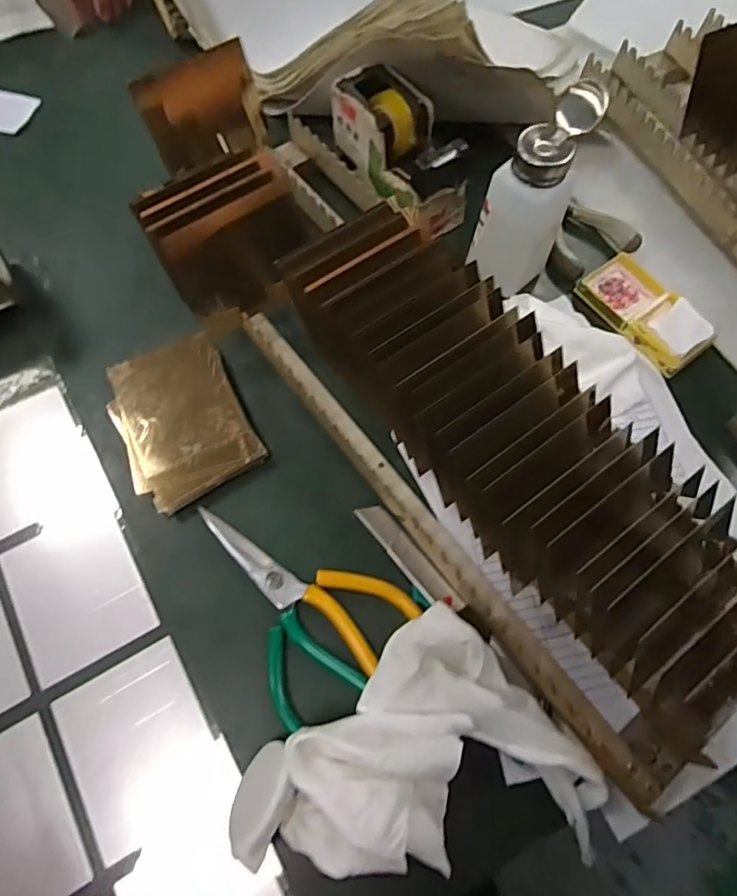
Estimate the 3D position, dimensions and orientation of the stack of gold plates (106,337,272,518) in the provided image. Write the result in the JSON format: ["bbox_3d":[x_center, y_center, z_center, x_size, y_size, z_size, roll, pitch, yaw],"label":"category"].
[{"bbox_3d":[-0.141,-0.023,0.415,0.090,0.015,0.125,-26,70,-11],"label":"stack of gold plates"}]

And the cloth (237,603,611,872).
[{"bbox_3d":[0.037,0.201,0.308,0.165,0.047,0.164,-37,73,-15],"label":"cloth"}]

